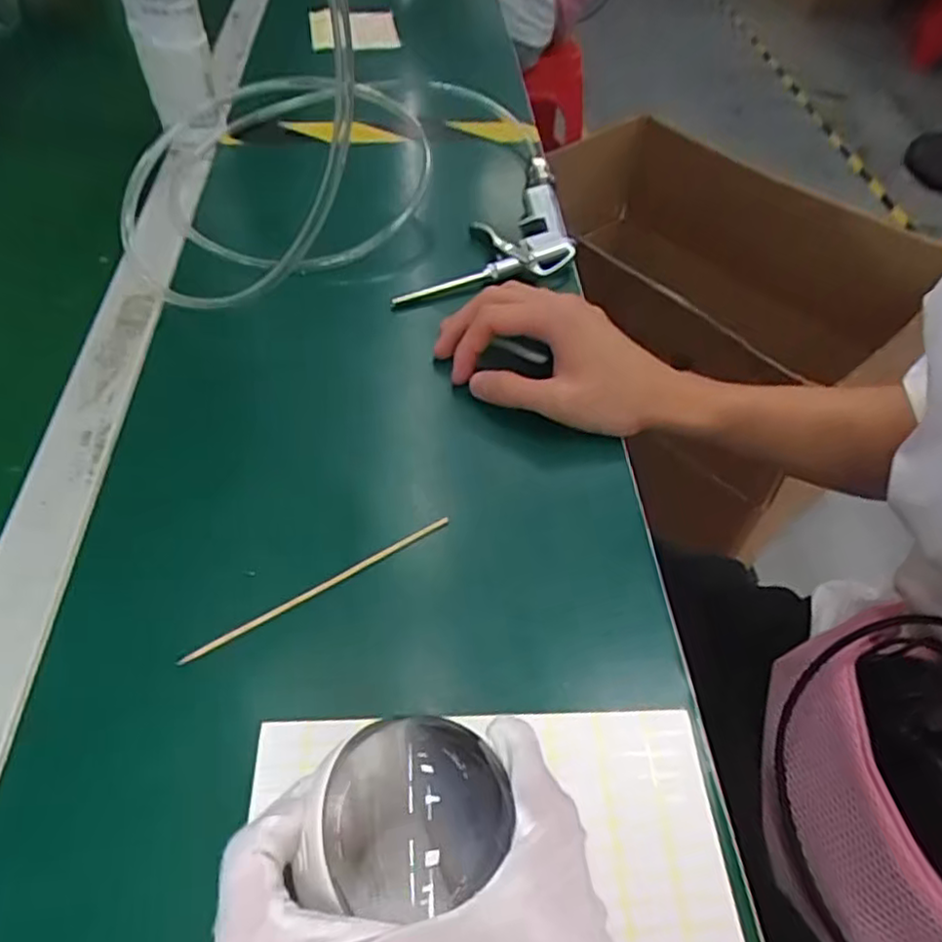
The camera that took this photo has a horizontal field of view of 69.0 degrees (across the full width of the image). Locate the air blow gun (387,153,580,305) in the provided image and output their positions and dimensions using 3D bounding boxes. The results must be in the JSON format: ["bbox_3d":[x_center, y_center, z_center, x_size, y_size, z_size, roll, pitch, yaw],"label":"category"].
[{"bbox_3d":[0.035,-0.176,0.525,0.085,0.022,0.200,25,54,17],"label":"air blow gun"}]

